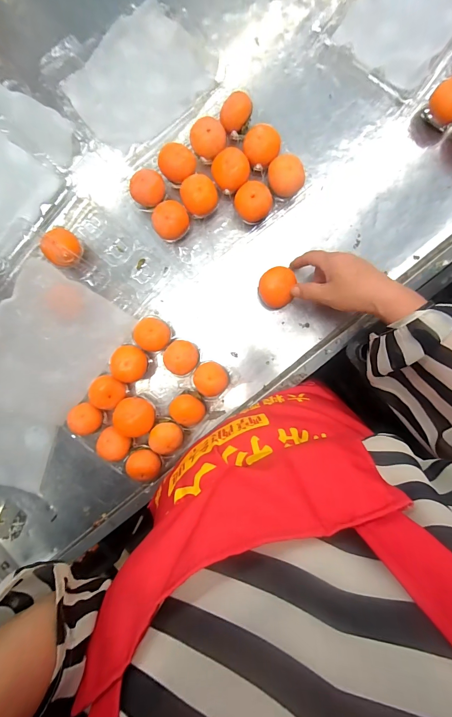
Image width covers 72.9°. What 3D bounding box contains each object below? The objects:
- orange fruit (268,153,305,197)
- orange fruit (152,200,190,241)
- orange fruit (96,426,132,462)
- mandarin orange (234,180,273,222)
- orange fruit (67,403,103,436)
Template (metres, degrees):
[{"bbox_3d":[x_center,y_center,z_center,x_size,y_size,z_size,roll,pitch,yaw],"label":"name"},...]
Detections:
[{"bbox_3d":[0.082,-0.247,0.427,0.048,0.048,0.047,0,94,1],"label":"orange fruit"},{"bbox_3d":[-0.077,-0.194,0.432,0.047,0.035,0.049,0,94,1],"label":"orange fruit"},{"bbox_3d":[-0.164,0.126,0.460,0.047,0.045,0.040,28,94,-1],"label":"orange fruit"},{"bbox_3d":[0.038,-0.214,0.426,0.049,0.042,0.046,0,94,1],"label":"mandarin orange"},{"bbox_3d":[-0.204,0.088,0.456,0.044,0.046,0.044,-5,94,2],"label":"orange fruit"}]

